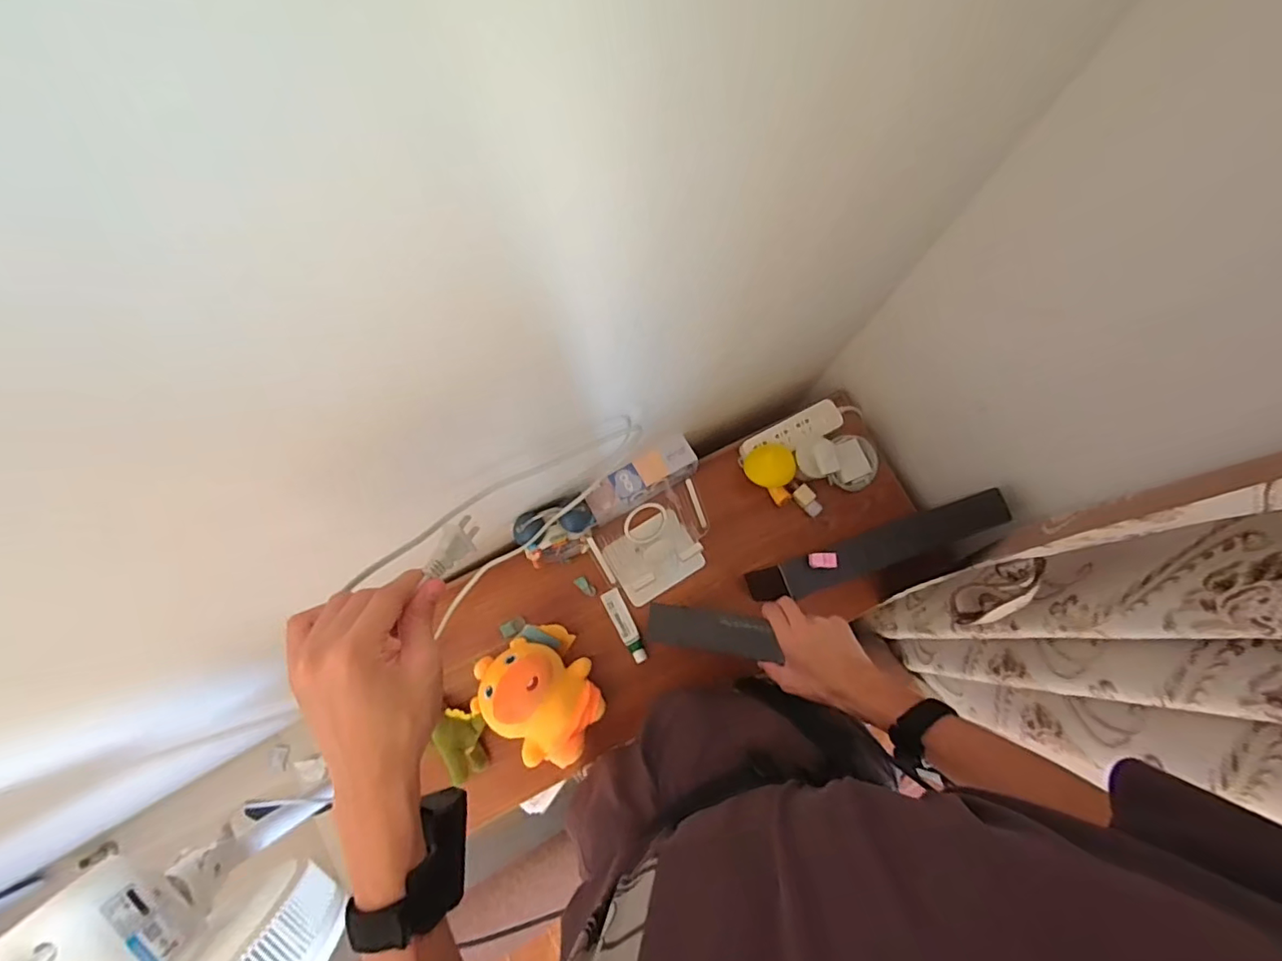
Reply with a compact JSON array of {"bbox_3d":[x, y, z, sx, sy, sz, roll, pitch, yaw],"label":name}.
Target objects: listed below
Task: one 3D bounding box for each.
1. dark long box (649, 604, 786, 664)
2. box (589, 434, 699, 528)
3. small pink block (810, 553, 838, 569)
[{"bbox_3d":[0.091,0.201,0.731,0.180,0.019,0.054,1,74,31],"label":"dark long box"},{"bbox_3d":[0.001,-0.003,0.852,0.181,0.030,0.066,-29,79,-8],"label":"box"},{"bbox_3d":[0.217,0.095,0.654,0.030,0.011,0.018,1,76,-1],"label":"small pink block"}]

